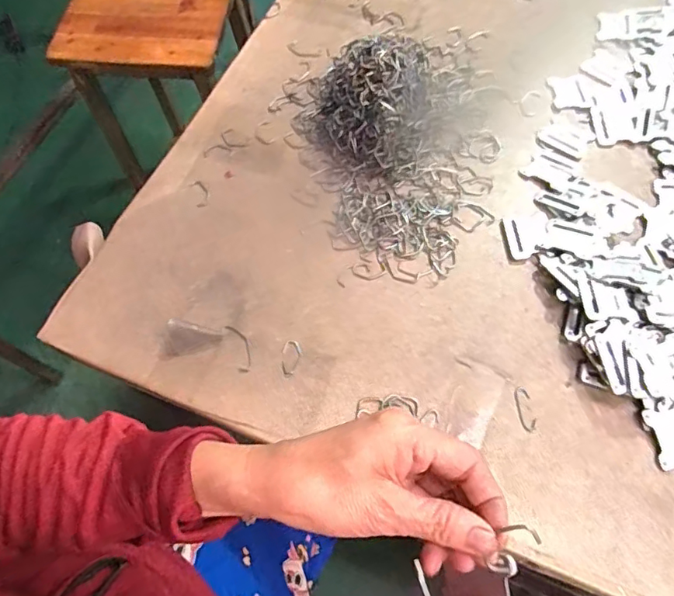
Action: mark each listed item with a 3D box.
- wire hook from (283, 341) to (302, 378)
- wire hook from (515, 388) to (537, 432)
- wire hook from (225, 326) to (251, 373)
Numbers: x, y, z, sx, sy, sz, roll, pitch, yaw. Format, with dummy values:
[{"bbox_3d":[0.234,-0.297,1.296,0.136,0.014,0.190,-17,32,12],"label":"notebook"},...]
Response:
[{"bbox_3d":[-0.044,0.055,0.469,0.018,0.004,0.033,17,66,9],"label":"wire hook"},{"bbox_3d":[0.165,0.097,0.448,0.014,0.004,0.038,-10,65,-4],"label":"wire hook"},{"bbox_3d":[-0.090,0.046,0.478,0.016,0.004,0.052,-19,66,-8],"label":"wire hook"}]

